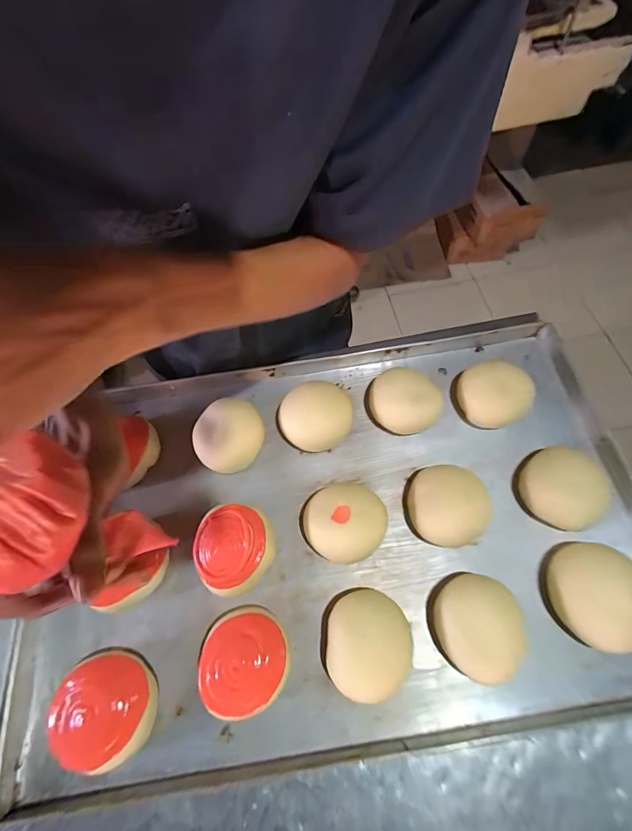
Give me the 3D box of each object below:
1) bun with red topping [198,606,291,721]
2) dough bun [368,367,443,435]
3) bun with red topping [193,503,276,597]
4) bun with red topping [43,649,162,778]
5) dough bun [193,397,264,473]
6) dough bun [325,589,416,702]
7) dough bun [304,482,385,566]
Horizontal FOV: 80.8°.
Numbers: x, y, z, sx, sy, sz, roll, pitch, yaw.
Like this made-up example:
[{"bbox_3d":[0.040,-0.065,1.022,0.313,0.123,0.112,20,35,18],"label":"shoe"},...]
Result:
[{"bbox_3d":[-0.072,0.250,0.382,0.089,0.052,0.088,-20,66,-4],"label":"bun with red topping"},{"bbox_3d":[0.115,-0.019,0.494,0.077,0.051,0.093,-42,70,-14],"label":"dough bun"},{"bbox_3d":[-0.093,0.152,0.426,0.083,0.051,0.092,-11,66,0],"label":"bun with red topping"},{"bbox_3d":[-0.208,0.292,0.372,0.092,0.045,0.097,-27,67,-8],"label":"bun with red topping"},{"bbox_3d":[-0.116,0.027,0.487,0.090,0.045,0.091,-2,66,4],"label":"dough bun"},{"bbox_3d":[0.055,0.235,0.388,0.084,0.049,0.092,-2,66,4],"label":"dough bun"},{"bbox_3d":[0.034,0.120,0.428,0.091,0.044,0.089,-2,66,4],"label":"dough bun"}]

